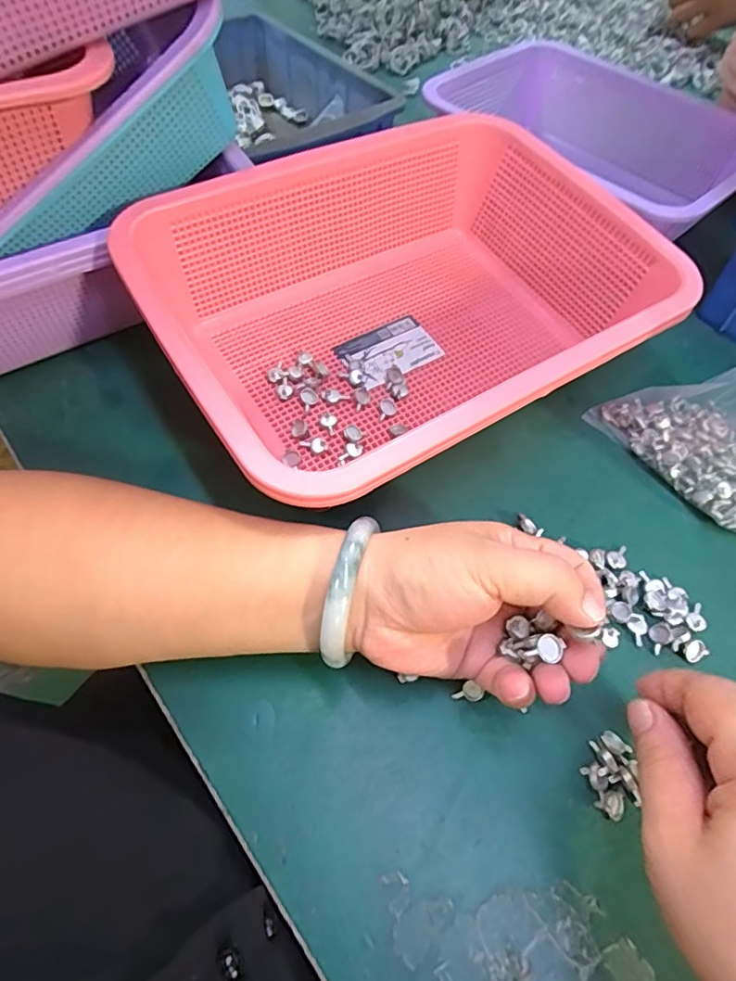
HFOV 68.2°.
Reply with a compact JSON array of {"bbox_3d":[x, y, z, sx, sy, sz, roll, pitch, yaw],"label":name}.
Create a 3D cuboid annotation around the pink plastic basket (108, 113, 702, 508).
[{"bbox_3d":[0.028,-0.115,0.348,0.296,0.096,0.223,-28,64,-19],"label":"pink plastic basket"}]

